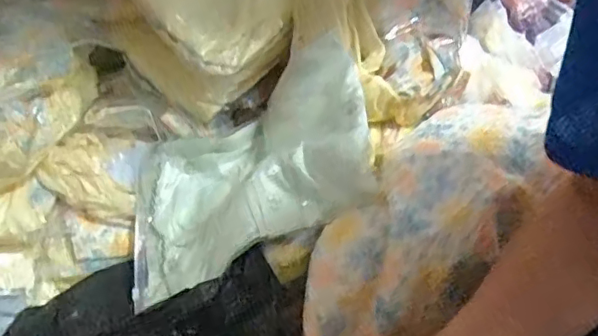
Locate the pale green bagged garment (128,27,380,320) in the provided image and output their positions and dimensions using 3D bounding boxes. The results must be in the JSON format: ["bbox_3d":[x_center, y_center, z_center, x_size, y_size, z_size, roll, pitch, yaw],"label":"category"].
[{"bbox_3d":[-0.061,0.000,0.596,0.294,0.075,0.222,-33,36,22],"label":"pale green bagged garment"}]

